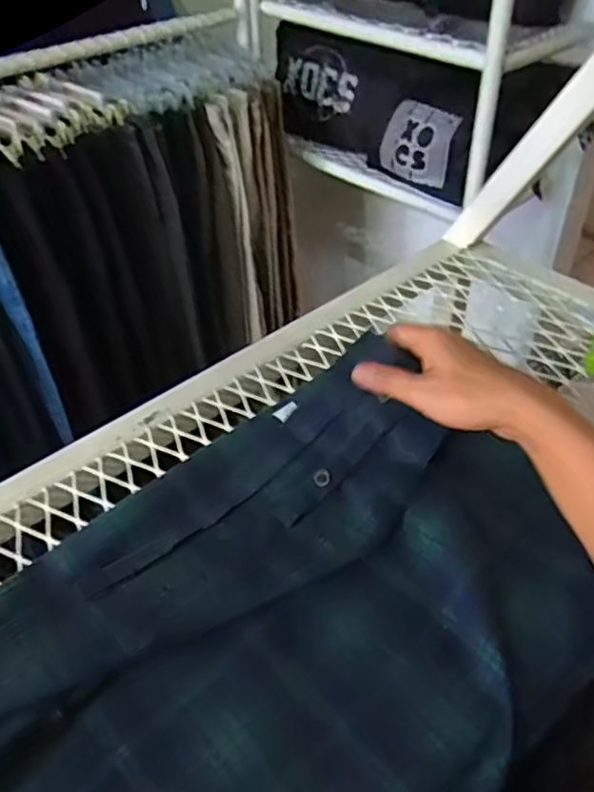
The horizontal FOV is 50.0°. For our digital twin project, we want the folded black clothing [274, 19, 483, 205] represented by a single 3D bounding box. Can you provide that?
[{"bbox_3d":[0.146,-0.606,1.323,0.062,0.223,0.540,-32,51,-27],"label":"folded black clothing"}]

